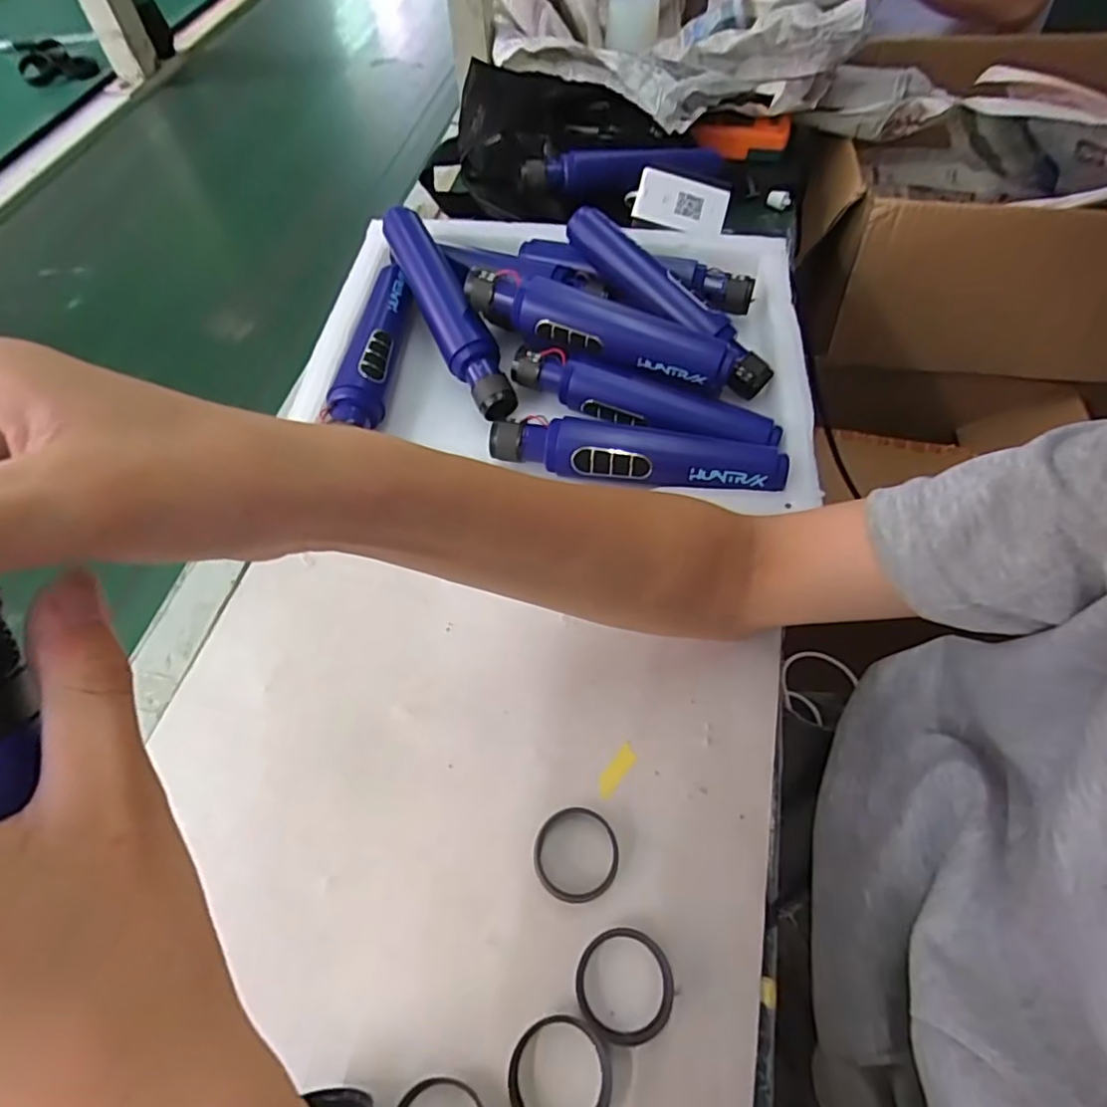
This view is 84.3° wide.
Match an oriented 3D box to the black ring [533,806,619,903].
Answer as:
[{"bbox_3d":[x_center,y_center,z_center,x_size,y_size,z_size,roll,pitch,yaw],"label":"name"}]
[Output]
[{"bbox_3d":[0.011,0.154,0.314,0.043,0.005,0.044,-1,58,1],"label":"black ring"}]

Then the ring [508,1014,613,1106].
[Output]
[{"bbox_3d":[0.003,0.230,0.268,0.045,0.004,0.044,-1,58,1],"label":"ring"}]

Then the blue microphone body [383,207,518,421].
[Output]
[{"bbox_3d":[-0.081,-0.186,0.453,0.036,0.031,0.192,-25,75,-14],"label":"blue microphone body"}]

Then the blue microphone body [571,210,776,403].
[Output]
[{"bbox_3d":[0.085,-0.188,0.452,0.188,0.026,0.030,44,67,6],"label":"blue microphone body"}]

